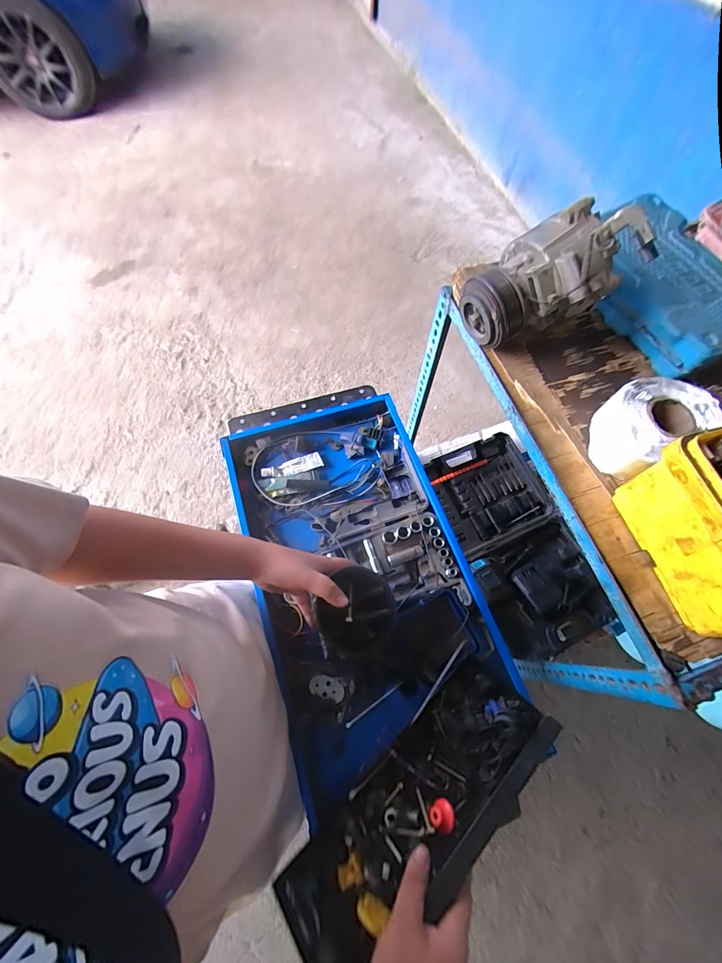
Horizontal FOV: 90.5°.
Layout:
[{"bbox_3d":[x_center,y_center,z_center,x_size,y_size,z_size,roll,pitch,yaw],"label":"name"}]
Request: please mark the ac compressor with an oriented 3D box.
[{"bbox_3d":[0.229,-0.255,0.462,0.153,0.135,0.132,-35,72,-15],"label":"ac compressor"}]

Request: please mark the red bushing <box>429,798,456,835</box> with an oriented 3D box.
[{"bbox_3d":[0.082,0.338,0.361,0.025,0.018,0.021,-25,70,-12],"label":"red bushing"}]

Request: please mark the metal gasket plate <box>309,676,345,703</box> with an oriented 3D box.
[{"bbox_3d":[-0.051,0.314,0.544,0.054,0.006,0.028,17,67,6],"label":"metal gasket plate"}]

